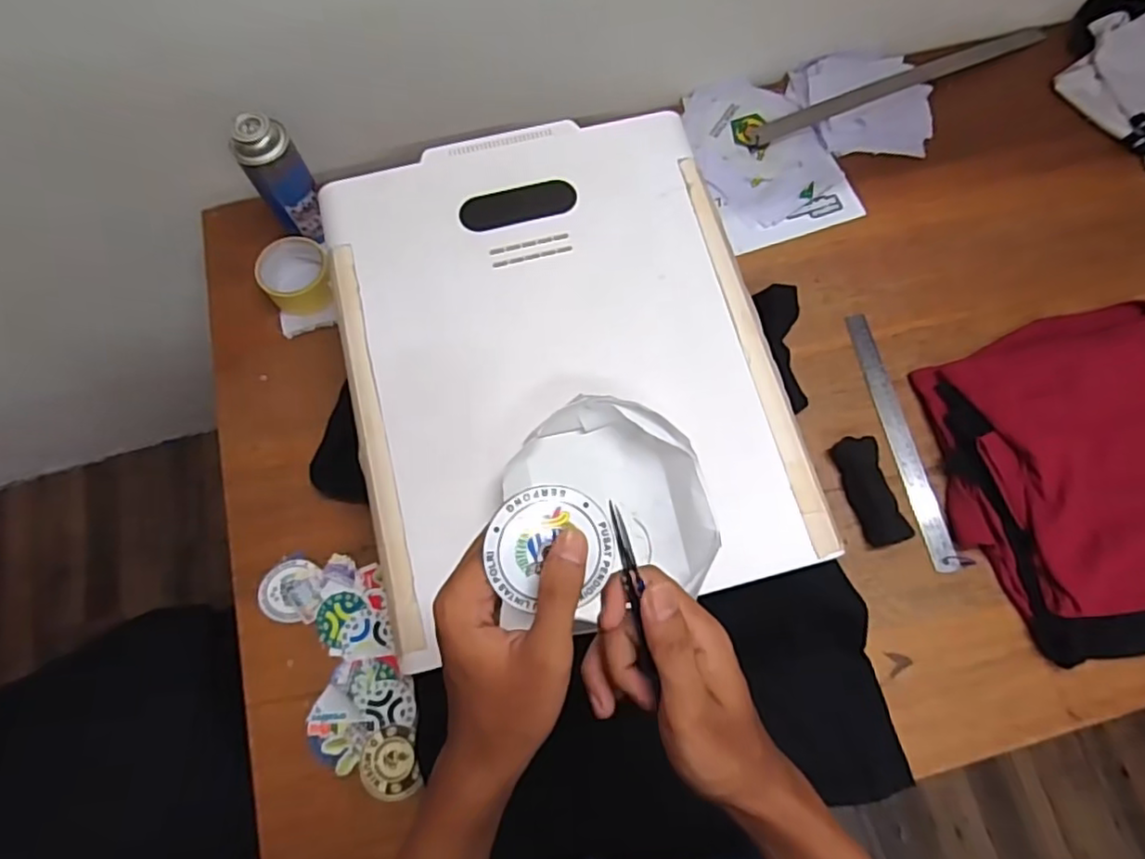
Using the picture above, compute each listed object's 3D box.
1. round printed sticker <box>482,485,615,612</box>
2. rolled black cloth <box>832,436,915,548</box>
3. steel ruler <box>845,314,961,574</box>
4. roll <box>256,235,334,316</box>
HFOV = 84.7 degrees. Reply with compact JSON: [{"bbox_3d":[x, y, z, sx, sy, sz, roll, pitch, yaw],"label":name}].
[{"bbox_3d":[-0.011,0.060,0.325,0.063,0.005,0.061,0,93,-6],"label":"round printed sticker"},{"bbox_3d":[0.343,0.069,0.721,0.046,0.025,0.123,-15,72,-5],"label":"rolled black cloth"},{"bbox_3d":[0.391,0.008,0.752,0.031,0.007,0.319,-11,72,-2],"label":"steel ruler"},{"bbox_3d":[-0.354,-0.197,0.802,0.082,0.036,0.094,-7,72,-3],"label":"roll"}]

